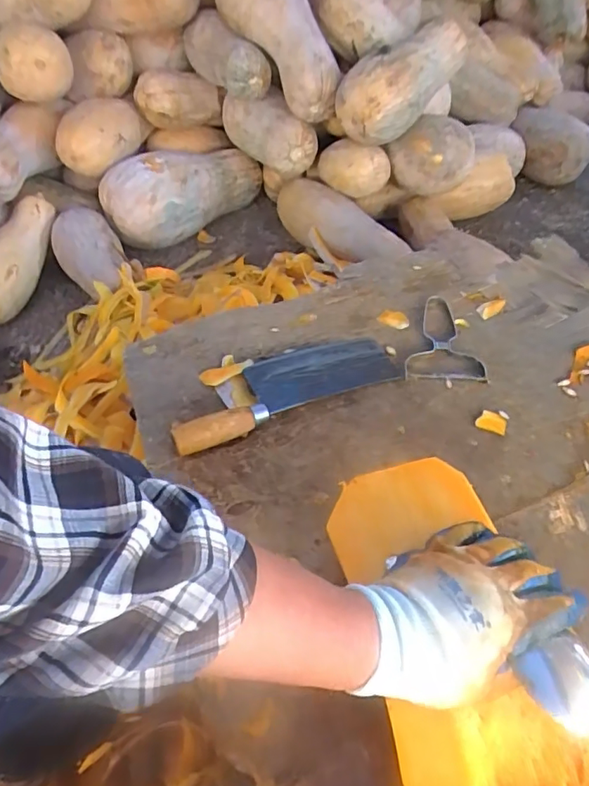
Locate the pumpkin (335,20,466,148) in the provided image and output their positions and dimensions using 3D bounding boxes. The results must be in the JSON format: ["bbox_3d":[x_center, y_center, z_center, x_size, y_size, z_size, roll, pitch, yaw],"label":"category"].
[{"bbox_3d":[0.229,-0.680,1.158,0.170,0.140,0.323,23,54,22],"label":"pumpkin"}]

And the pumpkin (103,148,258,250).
[{"bbox_3d":[-0.244,-0.470,1.251,0.147,0.187,0.407,34,46,29],"label":"pumpkin"}]

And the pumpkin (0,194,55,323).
[{"bbox_3d":[-0.579,-0.283,1.081,0.094,0.099,0.294,18,77,18],"label":"pumpkin"}]

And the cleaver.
[{"bbox_3d":[-0.013,-0.015,0.600,0.272,0.042,0.099,-23,50,-15],"label":"cleaver"}]

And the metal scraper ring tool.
[{"bbox_3d":[0.184,-0.071,0.660,0.094,0.012,0.144,3,48,6],"label":"metal scraper ring tool"}]

